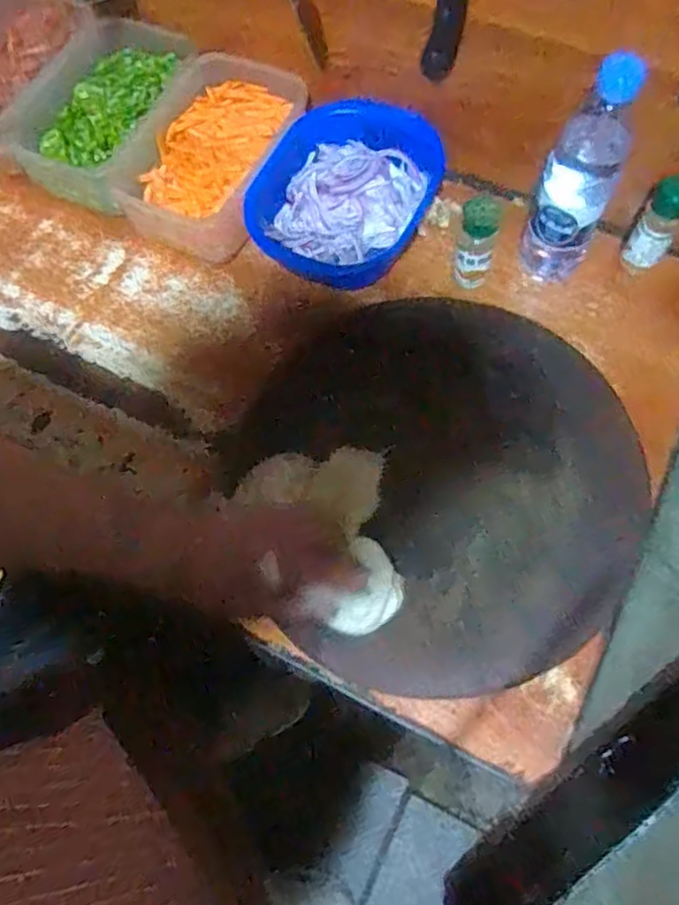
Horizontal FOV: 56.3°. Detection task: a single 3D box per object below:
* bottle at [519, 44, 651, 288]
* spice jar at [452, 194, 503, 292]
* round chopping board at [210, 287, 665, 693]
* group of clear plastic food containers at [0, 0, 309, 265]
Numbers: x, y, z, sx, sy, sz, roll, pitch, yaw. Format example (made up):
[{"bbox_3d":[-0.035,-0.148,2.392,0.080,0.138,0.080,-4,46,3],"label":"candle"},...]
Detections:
[{"bbox_3d":[0.218,-0.244,0.584,0.063,0.227,0.053,21,70,11],"label":"bottle"},{"bbox_3d":[0.136,-0.204,0.635,0.035,0.110,0.033,-1,67,2],"label":"spice jar"},{"bbox_3d":[0.085,0.014,0.568,0.324,0.055,0.364,-25,69,-8],"label":"round chopping board"},{"bbox_3d":[-0.279,-0.410,0.741,0.461,0.085,0.237,22,70,11],"label":"group of clear plastic food containers"}]

